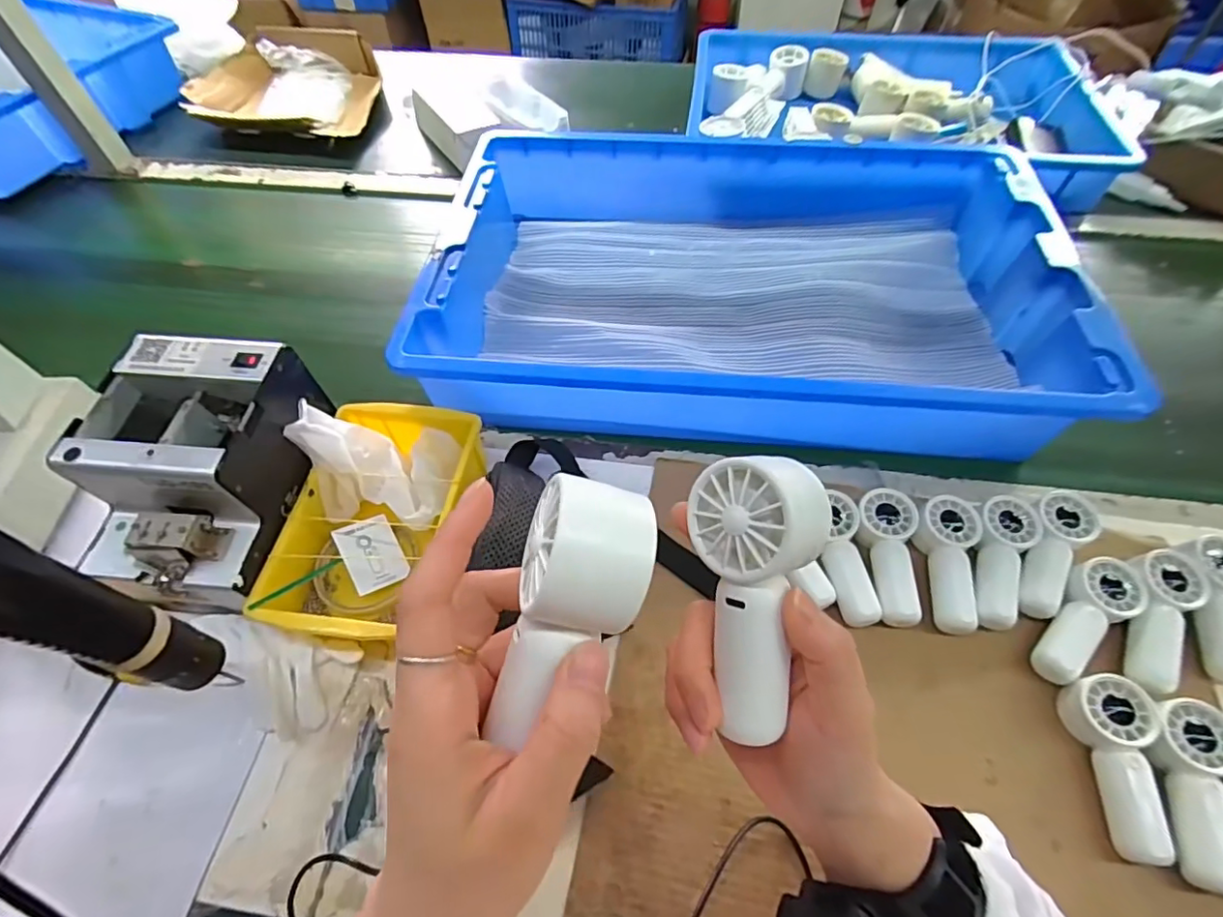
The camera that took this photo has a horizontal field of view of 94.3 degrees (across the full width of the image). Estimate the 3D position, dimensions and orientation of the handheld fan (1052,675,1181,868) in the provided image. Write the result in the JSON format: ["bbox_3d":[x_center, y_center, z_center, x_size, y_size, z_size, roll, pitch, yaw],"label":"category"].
[{"bbox_3d":[0.352,0.208,0.386,0.048,0.030,0.111,-2,56,0],"label":"handheld fan"}]

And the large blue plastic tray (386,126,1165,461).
[{"bbox_3d":[0.131,-0.211,0.621,0.637,0.099,0.451,1,56,2],"label":"large blue plastic tray"}]

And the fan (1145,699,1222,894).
[{"bbox_3d":[0.388,0.220,0.378,0.050,0.030,0.107,20,59,14],"label":"fan"}]

